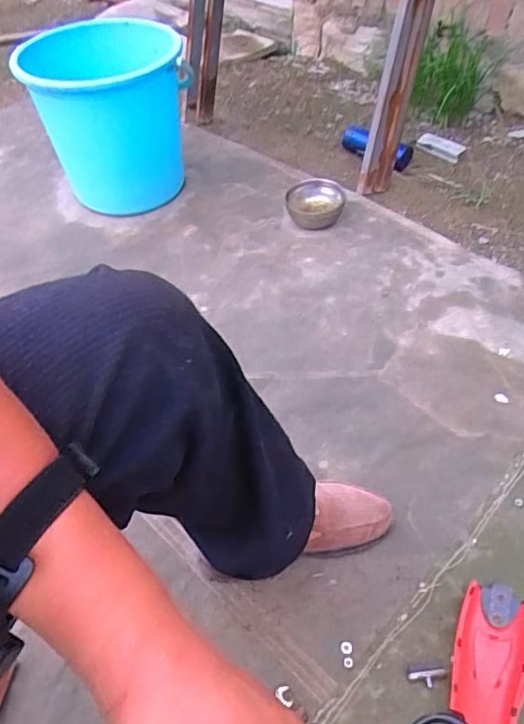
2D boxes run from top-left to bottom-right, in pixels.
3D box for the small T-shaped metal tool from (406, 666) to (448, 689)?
[{"bbox_3d":[0.183,0.349,0.603,0.043,0.006,0.021,-7,49,-2],"label":"small T-shaped metal tool"}]

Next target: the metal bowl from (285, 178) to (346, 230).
[{"bbox_3d":[0.118,-0.347,1.215,0.128,0.064,0.149,1,49,5],"label":"metal bowl"}]

